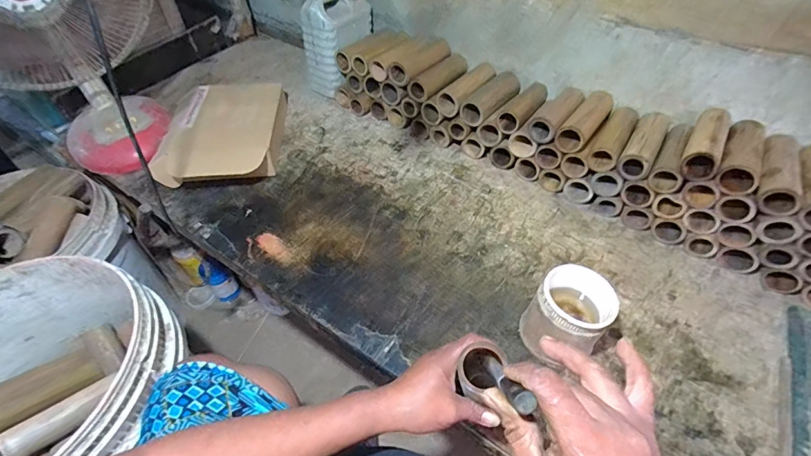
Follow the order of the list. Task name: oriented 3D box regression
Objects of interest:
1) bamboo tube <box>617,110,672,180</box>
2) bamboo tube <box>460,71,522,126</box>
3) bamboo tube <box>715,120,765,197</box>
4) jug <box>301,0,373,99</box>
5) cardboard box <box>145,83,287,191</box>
[{"bbox_3d":[0.451,-0.160,0.758,0.055,0.051,0.183,27,53,23],"label":"bamboo tube"},{"bbox_3d":[0.197,-0.289,0.886,0.062,0.051,0.182,29,54,24],"label":"bamboo tube"},{"bbox_3d":[0.565,-0.123,0.675,0.058,0.043,0.171,27,53,23],"label":"bamboo tube"},{"bbox_3d":[-0.165,-0.476,1.039,0.099,0.233,0.181,25,52,22],"label":"jug"},{"bbox_3d":[-0.401,-0.209,0.908,0.238,0.092,0.321,-5,47,-4],"label":"cardboard box"}]

